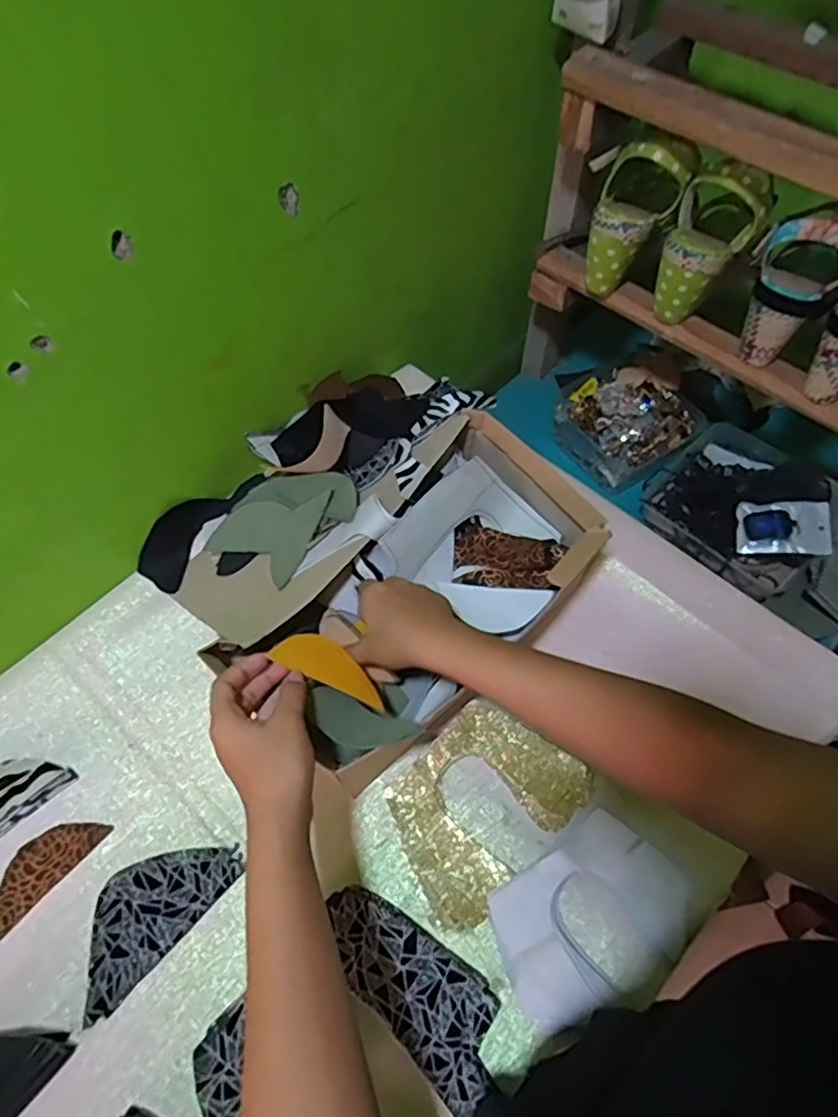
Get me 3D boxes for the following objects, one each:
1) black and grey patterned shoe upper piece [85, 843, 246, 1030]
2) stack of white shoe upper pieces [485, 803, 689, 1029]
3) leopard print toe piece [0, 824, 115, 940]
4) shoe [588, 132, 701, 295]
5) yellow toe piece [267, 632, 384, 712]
[{"bbox_3d":[-0.215,0.279,0.508,0.072,0.014,0.139,39,66,19],"label":"black and grey patterned shoe upper piece"},{"bbox_3d":[0.133,0.281,0.499,0.153,0.027,0.105,-31,65,-17],"label":"stack of white shoe upper pieces"},{"bbox_3d":[-0.314,0.255,0.527,0.045,0.004,0.104,38,66,19],"label":"leopard print toe piece"},{"bbox_3d":[0.210,-0.353,0.650,0.079,0.150,0.070,41,30,21],"label":"shoe"},{"bbox_3d":[-0.067,0.084,0.498,0.099,0.004,0.038,33,44,-28],"label":"yellow toe piece"}]

